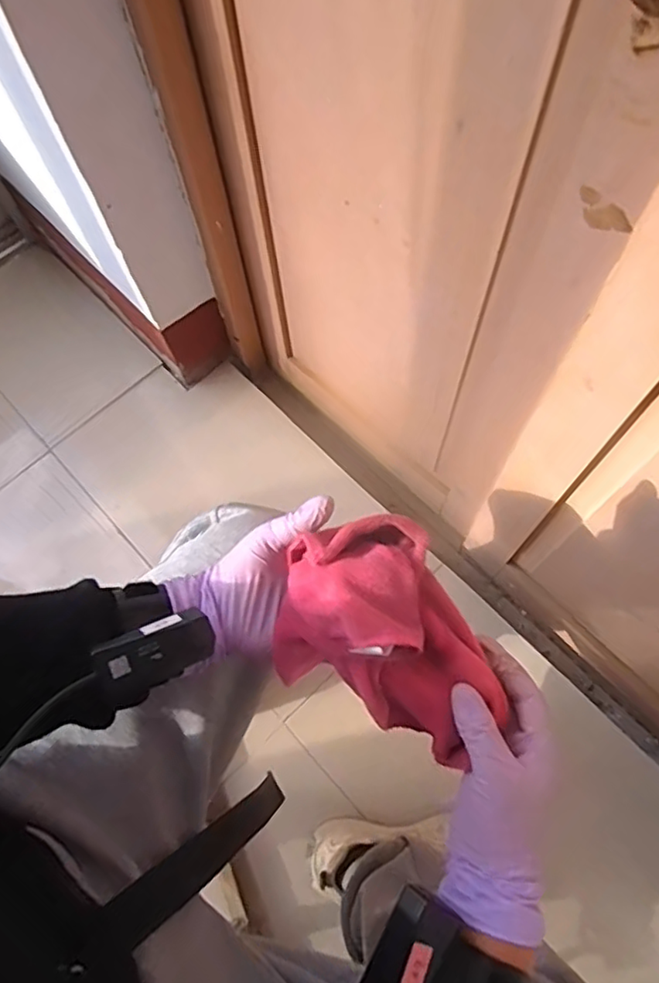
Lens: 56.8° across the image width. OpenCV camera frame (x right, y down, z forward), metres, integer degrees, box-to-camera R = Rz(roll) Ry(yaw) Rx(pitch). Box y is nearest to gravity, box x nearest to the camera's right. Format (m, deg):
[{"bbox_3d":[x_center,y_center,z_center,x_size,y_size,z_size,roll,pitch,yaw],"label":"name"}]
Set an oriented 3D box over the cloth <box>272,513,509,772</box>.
[{"bbox_3d":[0.044,0.088,0.395,0.149,0.077,0.115,23,71,11],"label":"cloth"}]

